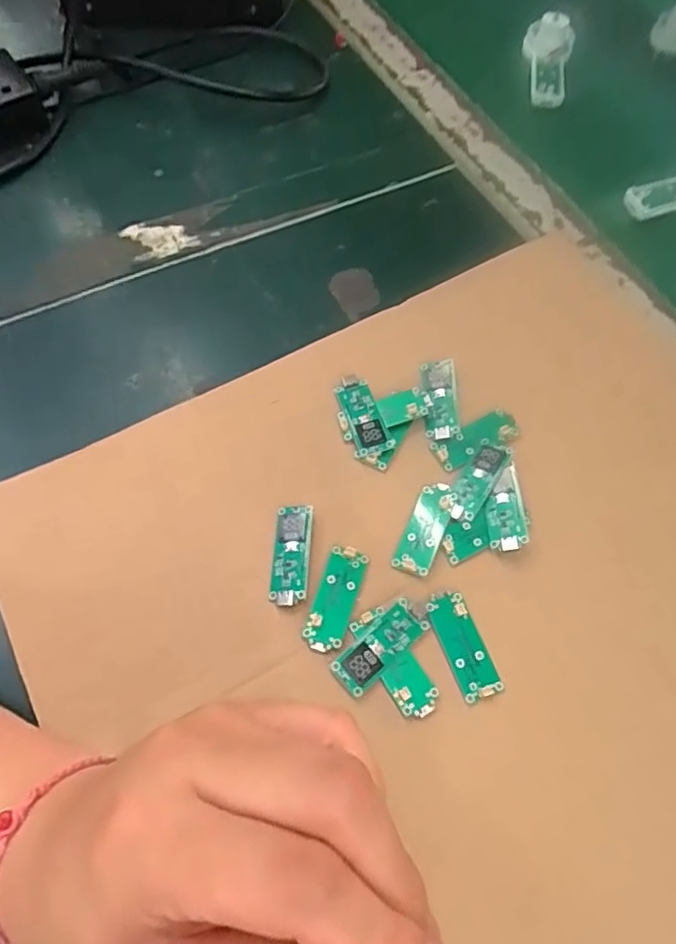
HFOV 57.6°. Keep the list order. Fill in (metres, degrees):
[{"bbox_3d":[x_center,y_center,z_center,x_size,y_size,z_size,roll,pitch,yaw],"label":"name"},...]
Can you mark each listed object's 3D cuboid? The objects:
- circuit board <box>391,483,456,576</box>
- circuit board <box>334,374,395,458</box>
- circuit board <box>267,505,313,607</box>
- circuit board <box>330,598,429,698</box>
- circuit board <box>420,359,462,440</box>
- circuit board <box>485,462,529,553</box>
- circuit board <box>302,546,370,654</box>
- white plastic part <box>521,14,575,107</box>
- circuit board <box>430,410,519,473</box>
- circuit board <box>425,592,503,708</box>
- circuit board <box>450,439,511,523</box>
[{"bbox_3d":[0.045,0.028,0.313,0.018,0.005,0.050,24,64,10],"label":"circuit board"},{"bbox_3d":[0.013,-0.032,0.340,0.019,0.009,0.050,-18,64,-10],"label":"circuit board"},{"bbox_3d":[-0.024,0.041,0.303,0.017,0.006,0.050,4,63,0],"label":"circuit board"},{"bbox_3d":[0.021,0.080,0.285,0.049,0.004,0.018,-39,70,-19],"label":"circuit board"},{"bbox_3d":[0.058,-0.042,0.345,0.019,0.006,0.049,0,63,-2],"label":"circuit board"},{"bbox_3d":[0.085,0.018,0.312,0.018,0.007,0.045,-6,64,10],"label":"circuit board"},{"bbox_3d":[-0.001,0.060,0.295,0.018,0.005,0.052,17,63,7],"label":"circuit board"},{"bbox_3d":[0.170,-0.337,0.502,0.039,0.030,0.087,14,63,5],"label":"white plastic part"},{"bbox_3d":[0.076,-0.017,0.337,0.049,0.006,0.019,-24,66,-13],"label":"circuit board"},{"bbox_3d":[0.058,0.081,0.287,0.019,0.004,0.049,-18,65,-11],"label":"circuit board"},{"bbox_3d":[0.073,0.004,0.323,0.019,0.008,0.049,31,66,14],"label":"circuit board"}]

